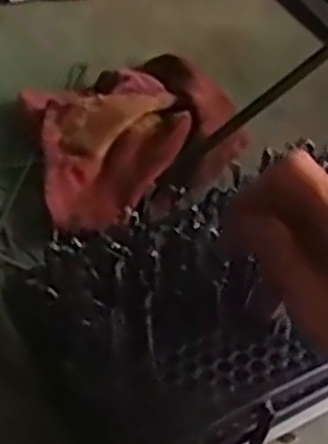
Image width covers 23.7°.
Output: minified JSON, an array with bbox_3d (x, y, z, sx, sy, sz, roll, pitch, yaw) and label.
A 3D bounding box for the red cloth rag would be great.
[{"bbox_3d":[-0.024,-0.075,0.647,0.176,0.051,0.169,-17,53,-19],"label":"red cloth rag"}]

